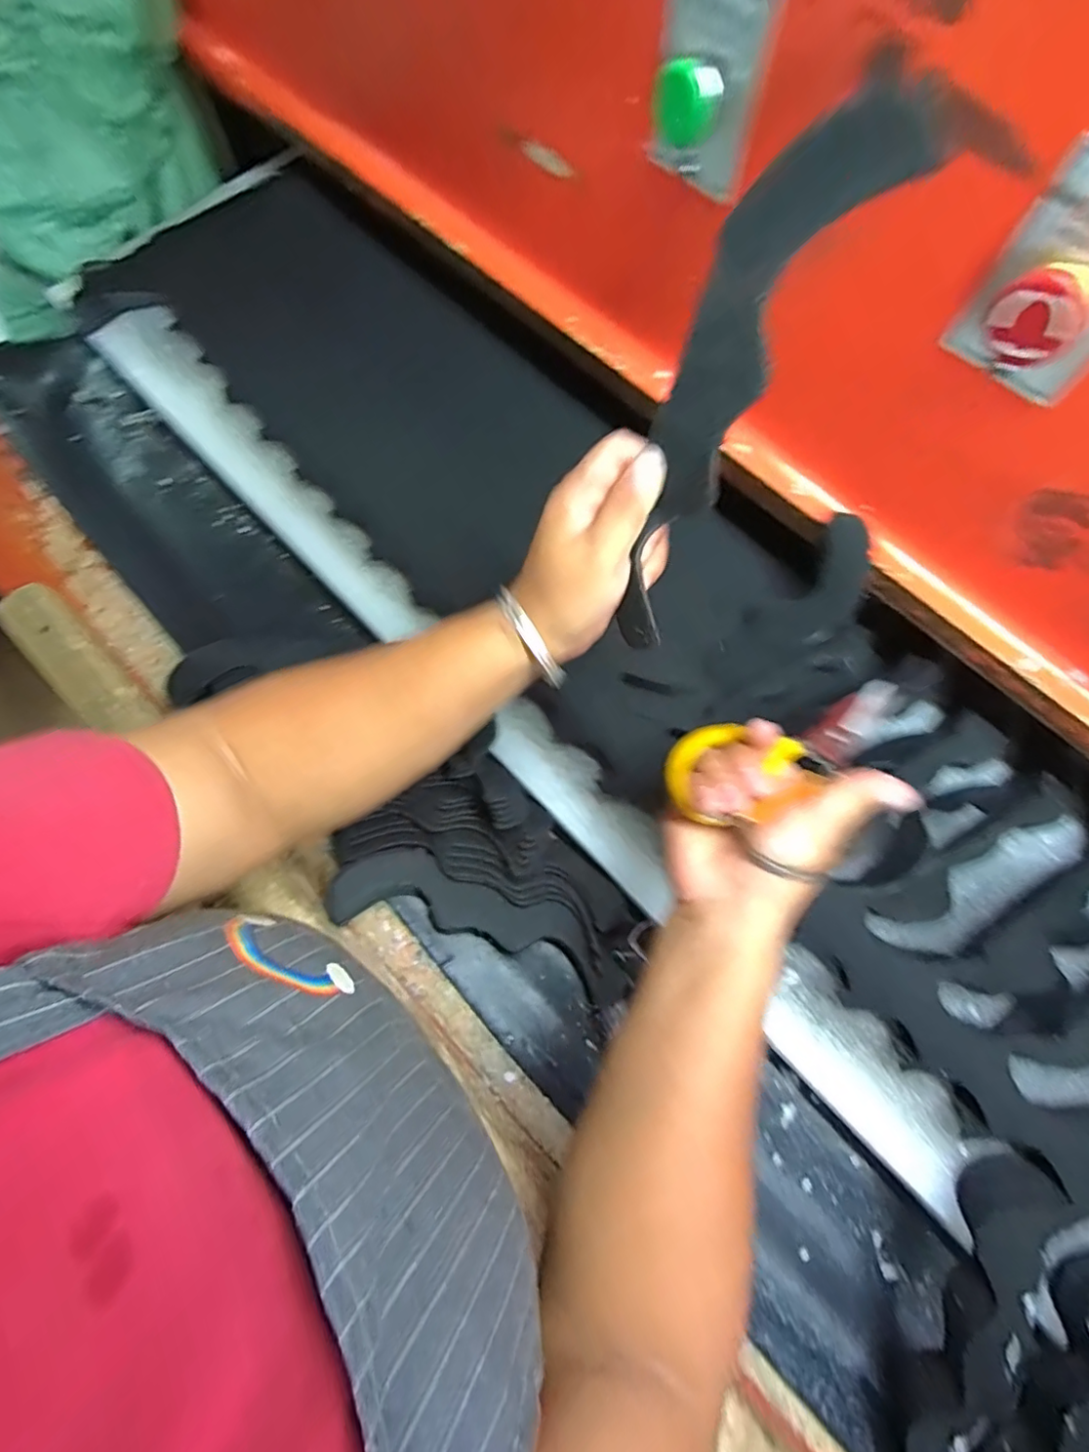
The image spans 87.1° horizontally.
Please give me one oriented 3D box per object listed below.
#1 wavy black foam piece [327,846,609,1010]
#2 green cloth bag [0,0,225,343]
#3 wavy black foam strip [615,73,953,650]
[{"bbox_3d":[-0.051,0.143,0.433,0.211,0.025,0.063,16,73,3],"label":"wavy black foam piece"},{"bbox_3d":[-0.520,-0.619,0.636,0.486,0.204,0.161,-32,70,35],"label":"green cloth bag"},{"bbox_3d":[0.078,-0.135,0.269,0.056,0.230,0.015,28,47,7],"label":"wavy black foam strip"}]

